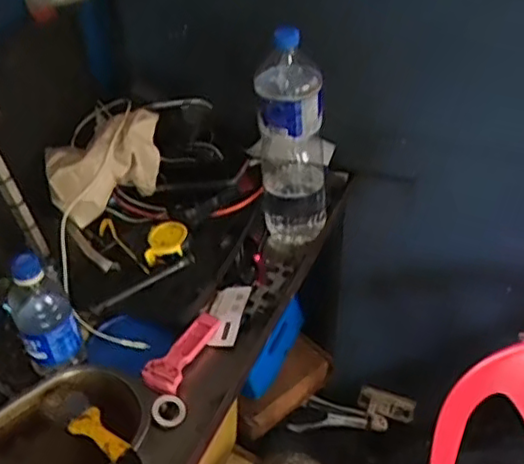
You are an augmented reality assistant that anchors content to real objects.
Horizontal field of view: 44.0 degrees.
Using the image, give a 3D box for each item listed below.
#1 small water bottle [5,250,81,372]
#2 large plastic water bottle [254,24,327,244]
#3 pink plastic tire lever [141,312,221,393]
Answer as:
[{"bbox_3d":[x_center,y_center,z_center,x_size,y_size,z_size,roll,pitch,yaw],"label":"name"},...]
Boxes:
[{"bbox_3d":[-0.249,0.090,0.734,0.064,0.153,0.059,-18,41,-19],"label":"small water bottle"},{"bbox_3d":[0.044,-0.124,0.916,0.096,0.304,0.098,1,39,4],"label":"large plastic water bottle"},{"bbox_3d":[-0.097,0.142,0.785,0.046,0.011,0.121,14,42,20],"label":"pink plastic tire lever"}]

